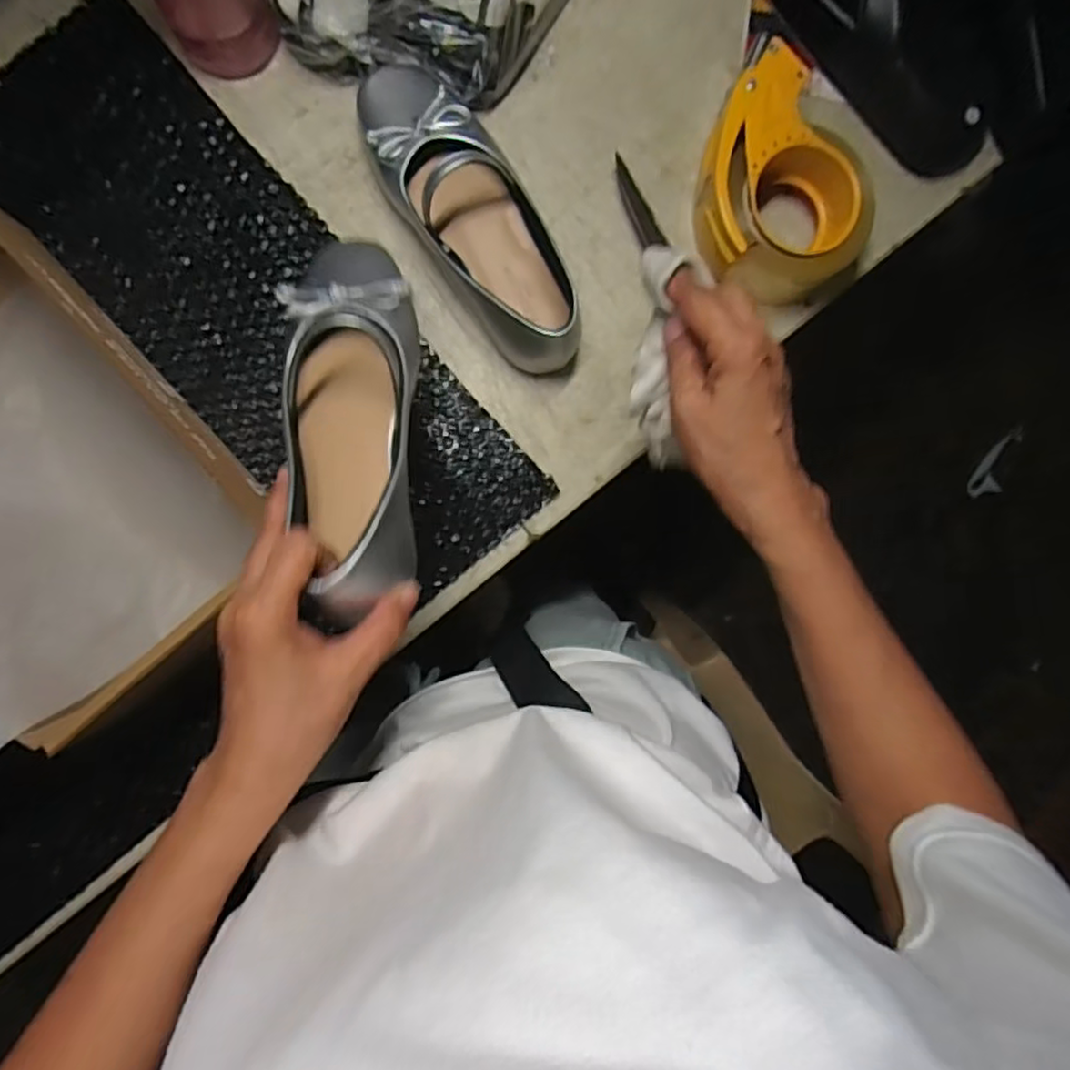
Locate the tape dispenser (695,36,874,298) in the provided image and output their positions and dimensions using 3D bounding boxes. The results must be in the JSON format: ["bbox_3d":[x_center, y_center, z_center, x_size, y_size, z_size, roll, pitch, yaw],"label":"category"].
[{"bbox_3d":[0.182,-0.263,0.497,0.119,0.062,0.158,4,89,-5],"label":"tape dispenser"}]

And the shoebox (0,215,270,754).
[{"bbox_3d":[-0.320,-0.048,0.423,0.182,0.116,0.311,-42,93,-4],"label":"shoebox"}]

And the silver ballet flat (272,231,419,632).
[{"bbox_3d":[-0.104,-0.066,0.380,0.079,0.051,0.242,-8,65,-5],"label":"silver ballet flat"}]

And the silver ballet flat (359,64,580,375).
[{"bbox_3d":[-0.044,-0.227,0.476,0.078,0.065,0.240,-32,92,-5],"label":"silver ballet flat"}]

